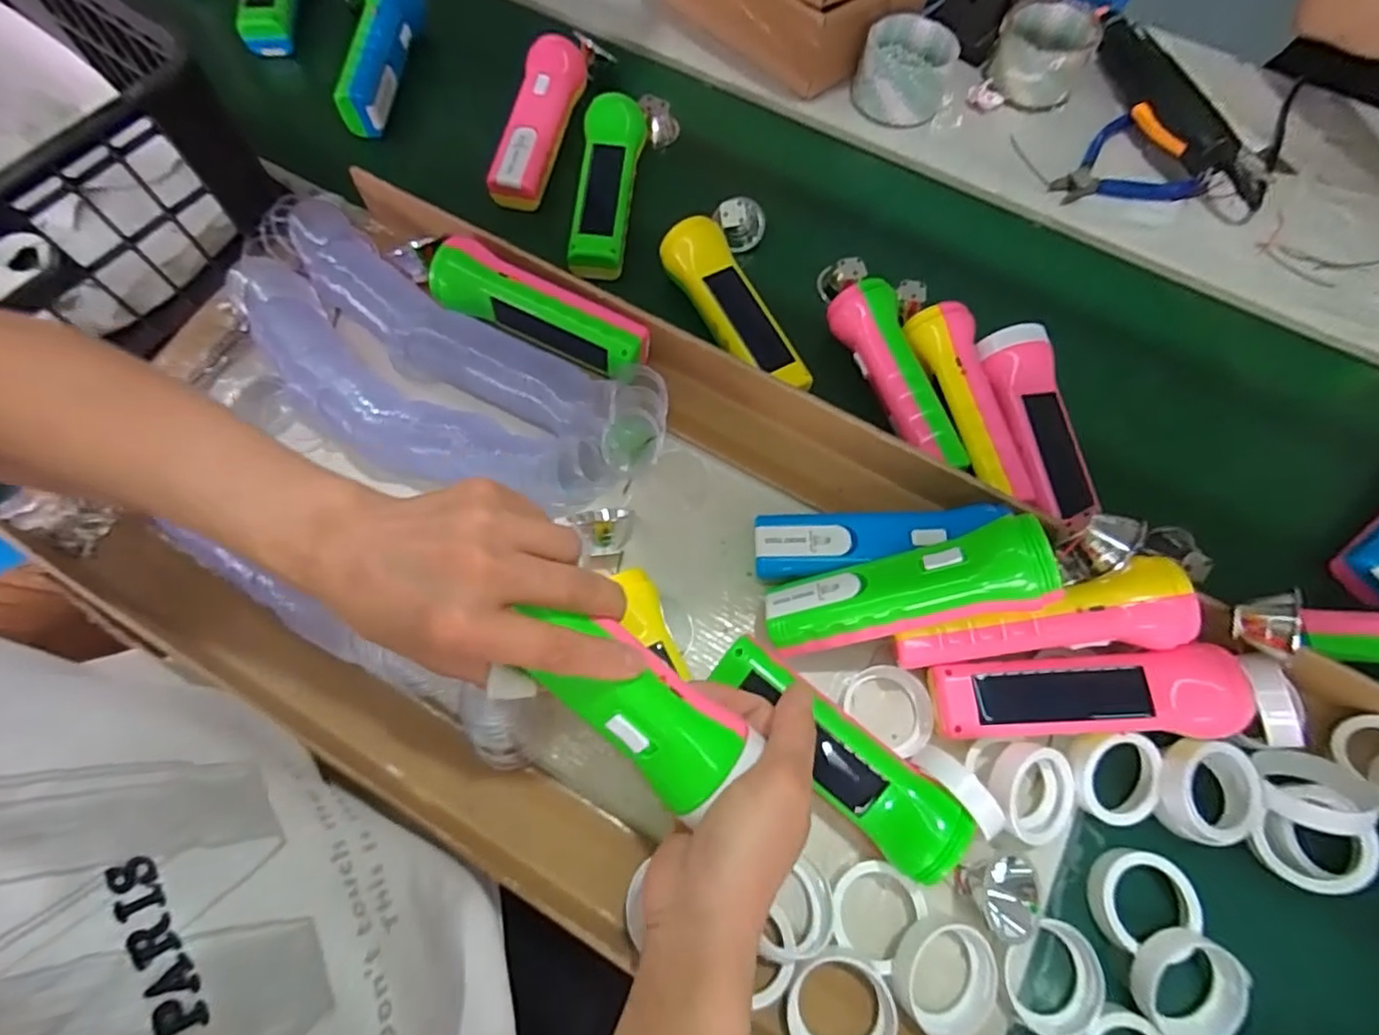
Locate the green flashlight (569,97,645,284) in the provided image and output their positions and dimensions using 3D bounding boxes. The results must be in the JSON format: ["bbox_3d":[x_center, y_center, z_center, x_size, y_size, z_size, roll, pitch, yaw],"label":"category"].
[{"bbox_3d":[-0.069,-0.268,0.512,0.046,0.040,0.163,6,69,1],"label":"green flashlight"}]

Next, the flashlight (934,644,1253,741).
[{"bbox_3d":[0.226,0.100,0.362,0.166,0.042,0.049,1,69,-1],"label":"flashlight"}]

